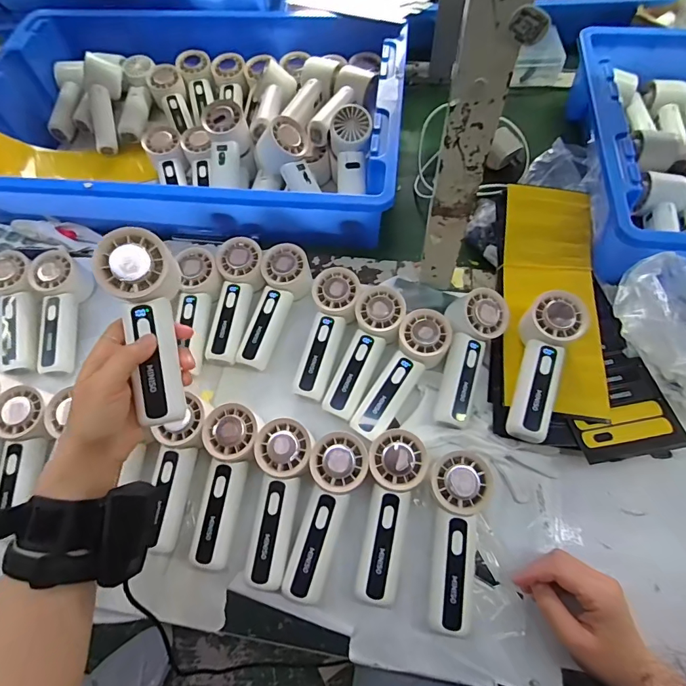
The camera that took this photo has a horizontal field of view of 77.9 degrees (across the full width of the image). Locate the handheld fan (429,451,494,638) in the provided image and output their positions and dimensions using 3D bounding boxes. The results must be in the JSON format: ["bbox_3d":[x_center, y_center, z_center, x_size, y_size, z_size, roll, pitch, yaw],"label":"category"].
[{"bbox_3d":[0.104,0.184,0.394,0.052,0.028,0.157,8,80,9],"label":"handheld fan"}]

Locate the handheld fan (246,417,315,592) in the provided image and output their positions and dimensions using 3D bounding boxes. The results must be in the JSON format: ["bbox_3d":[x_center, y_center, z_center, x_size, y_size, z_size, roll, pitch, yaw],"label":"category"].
[{"bbox_3d":[-0.063,0.153,0.416,0.055,0.028,0.153,6,79,8],"label":"handheld fan"}]

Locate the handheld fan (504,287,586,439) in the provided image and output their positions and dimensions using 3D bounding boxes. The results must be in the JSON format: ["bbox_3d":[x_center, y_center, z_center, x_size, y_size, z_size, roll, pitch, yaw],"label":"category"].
[{"bbox_3d":[0.204,0.023,0.436,0.052,0.033,0.153,17,80,14],"label":"handheld fan"}]

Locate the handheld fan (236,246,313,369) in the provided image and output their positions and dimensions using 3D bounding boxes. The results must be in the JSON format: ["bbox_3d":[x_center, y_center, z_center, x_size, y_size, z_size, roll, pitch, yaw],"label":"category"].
[{"bbox_3d":[-0.082,-0.043,0.516,0.059,0.037,0.153,16,79,14],"label":"handheld fan"}]

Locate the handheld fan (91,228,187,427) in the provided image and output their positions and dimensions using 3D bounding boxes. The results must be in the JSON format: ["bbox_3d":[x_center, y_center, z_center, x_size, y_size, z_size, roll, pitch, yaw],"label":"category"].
[{"bbox_3d":[-0.159,-0.013,0.355,0.050,0.044,0.154,-12,91,-3],"label":"handheld fan"}]

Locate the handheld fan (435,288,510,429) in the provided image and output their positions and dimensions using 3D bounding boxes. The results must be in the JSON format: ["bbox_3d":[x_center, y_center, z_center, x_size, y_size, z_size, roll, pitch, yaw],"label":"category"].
[{"bbox_3d":[0.137,0.015,0.474,0.064,0.044,0.157,16,82,14],"label":"handheld fan"}]

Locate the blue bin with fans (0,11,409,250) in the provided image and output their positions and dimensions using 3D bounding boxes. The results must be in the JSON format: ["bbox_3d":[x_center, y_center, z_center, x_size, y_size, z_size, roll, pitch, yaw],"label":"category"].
[{"bbox_3d":[-0.234,-0.362,0.672,0.639,0.109,0.448,5,63,6],"label":"blue bin with fans"}]

